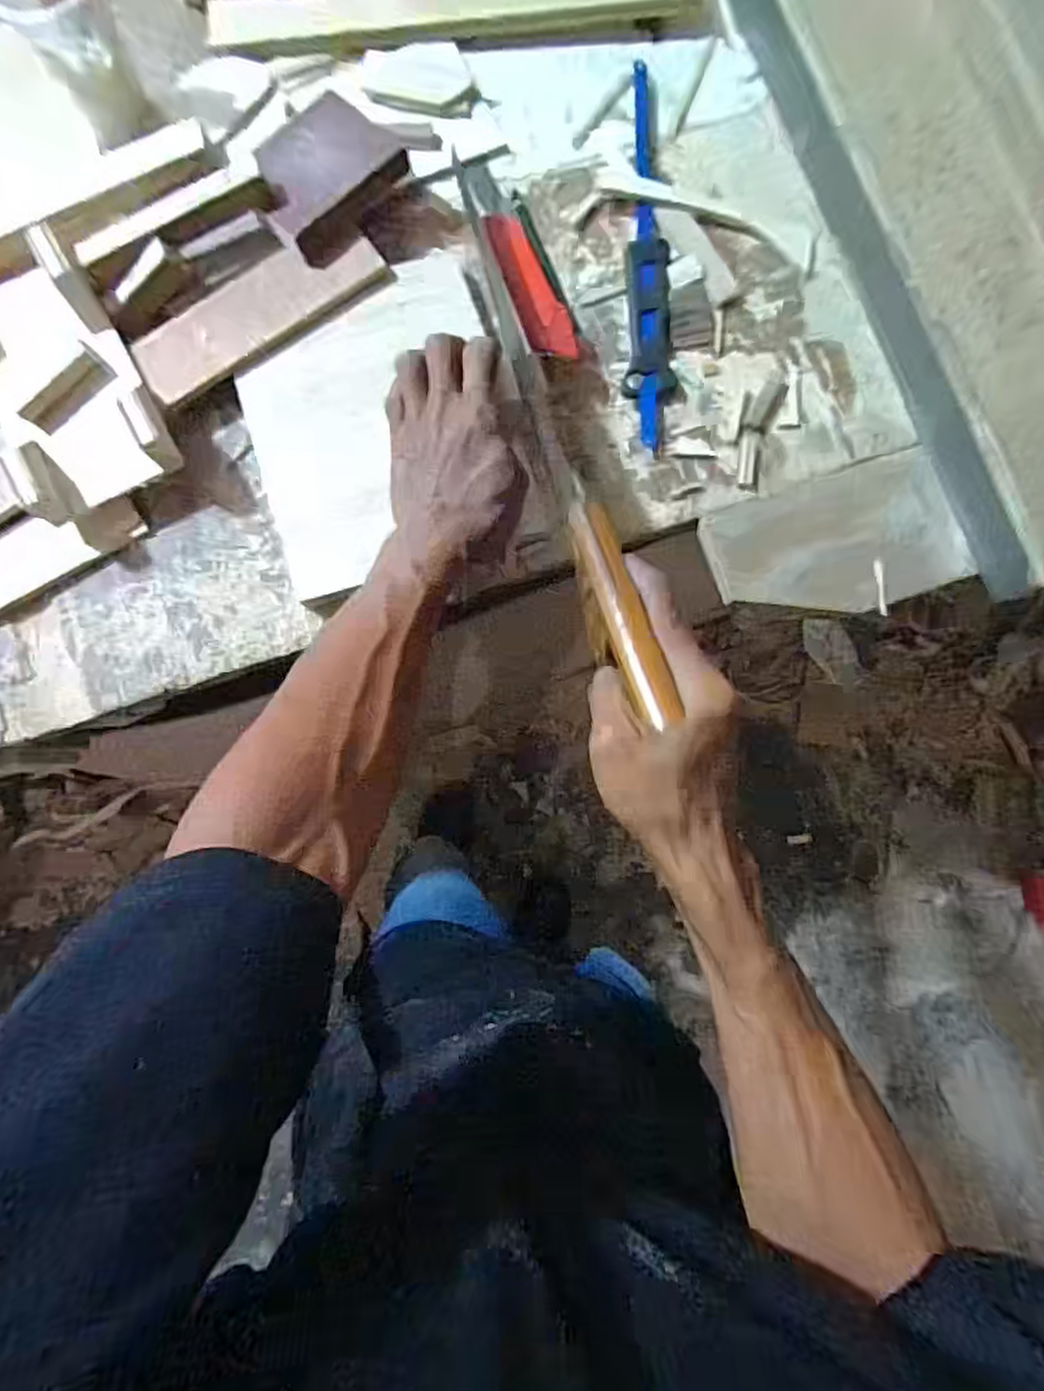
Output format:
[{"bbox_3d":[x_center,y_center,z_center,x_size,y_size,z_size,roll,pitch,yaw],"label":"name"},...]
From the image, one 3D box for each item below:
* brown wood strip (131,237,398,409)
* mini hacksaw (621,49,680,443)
[{"bbox_3d":[-0.171,-0.256,0.447,0.172,0.013,0.051,-32,86,-5],"label":"brown wood strip"},{"bbox_3d":[0.089,-0.319,0.480,0.034,0.012,0.289,0,84,-2],"label":"mini hacksaw"}]

